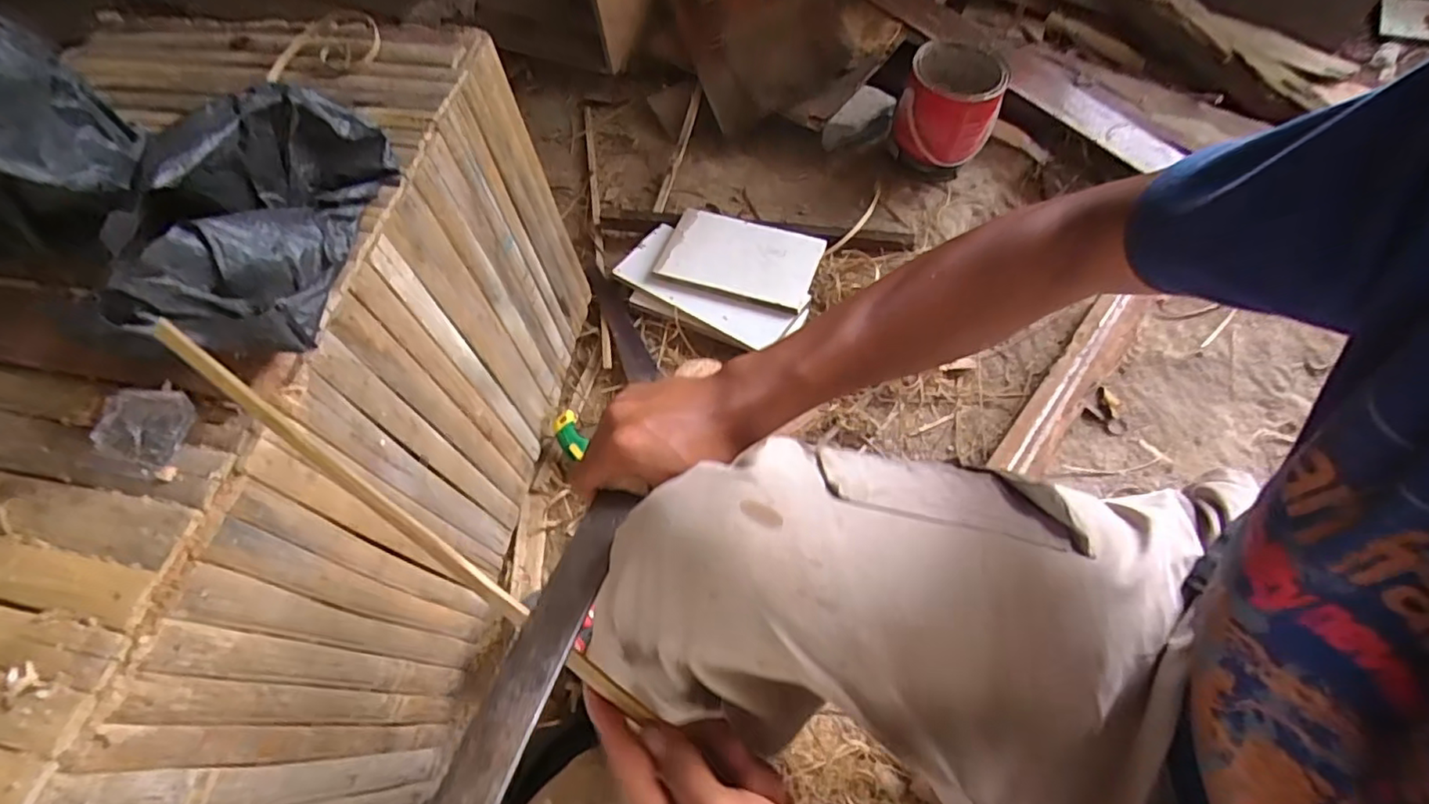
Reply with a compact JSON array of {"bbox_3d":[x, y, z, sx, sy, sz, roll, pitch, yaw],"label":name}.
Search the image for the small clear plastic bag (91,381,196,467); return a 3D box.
[{"bbox_3d":[-0.368,0.013,0.401,0.050,0.018,0.050,10,60,11],"label":"small clear plastic bag"}]

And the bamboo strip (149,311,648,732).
[{"bbox_3d":[-0.166,0.062,0.325,0.325,0.011,0.010,39,68,0],"label":"bamboo strip"}]

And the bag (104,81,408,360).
[{"bbox_3d":[-0.300,-0.122,0.412,0.074,0.114,0.207,2,61,6],"label":"bag"}]

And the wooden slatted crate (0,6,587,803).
[{"bbox_3d":[-0.491,0.042,0.614,0.456,0.404,0.760,6,59,9],"label":"wooden slatted crate"}]

